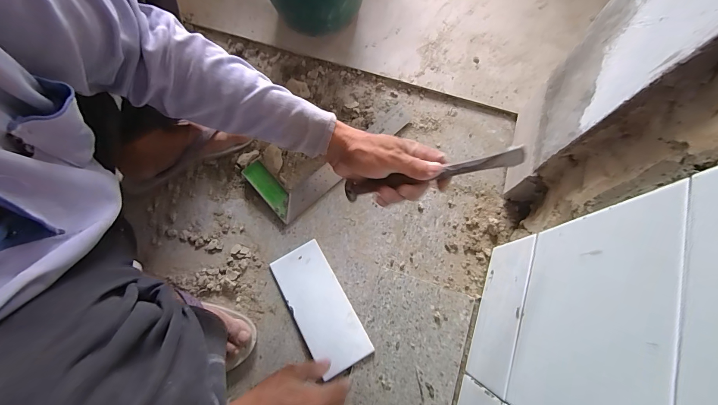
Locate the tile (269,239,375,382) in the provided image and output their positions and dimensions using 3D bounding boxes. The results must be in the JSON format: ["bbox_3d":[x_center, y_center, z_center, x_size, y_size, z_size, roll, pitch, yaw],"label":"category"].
[{"bbox_3d":[-0.062,0.161,0.506,0.085,0.007,0.193,-32,70,-7],"label":"tile"}]

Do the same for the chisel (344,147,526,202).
[{"bbox_3d":[0.083,-0.031,0.367,0.202,0.013,0.020,-11,75,12],"label":"chisel"}]

